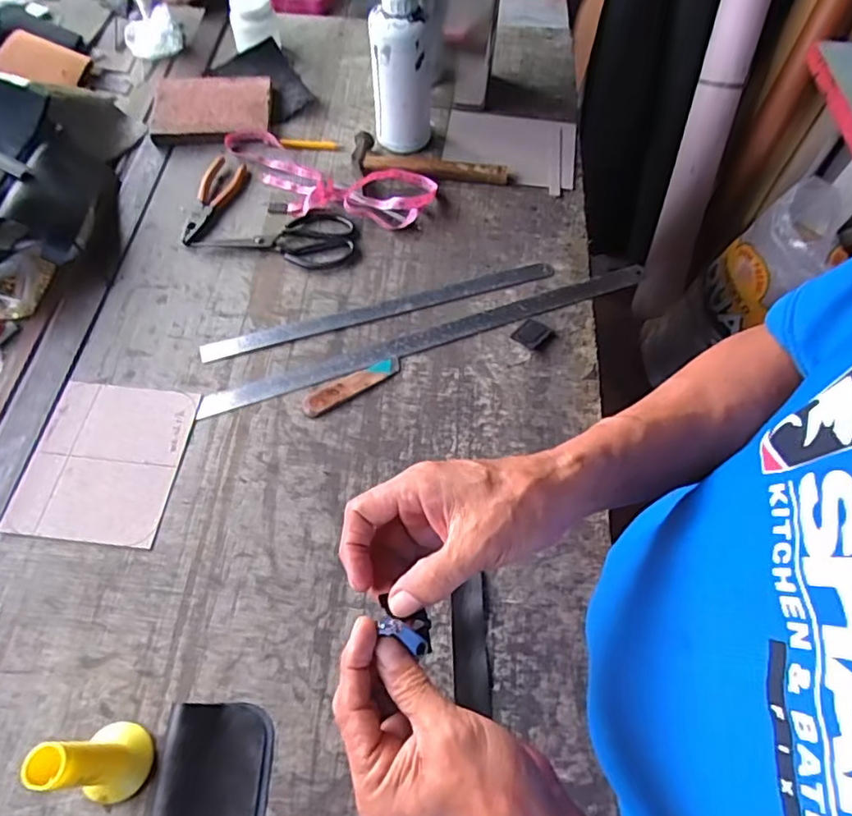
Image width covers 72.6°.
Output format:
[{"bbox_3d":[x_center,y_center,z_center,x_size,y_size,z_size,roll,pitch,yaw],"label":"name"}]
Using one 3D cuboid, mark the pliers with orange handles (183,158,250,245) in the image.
[{"bbox_3d":[-0.312,-0.306,0.846,0.060,0.008,0.164,11,61,5],"label":"pliers with orange handles"}]

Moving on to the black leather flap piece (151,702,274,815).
[{"bbox_3d":[-0.185,0.343,0.490,0.093,0.021,0.166,0,61,-2],"label":"black leather flap piece"}]

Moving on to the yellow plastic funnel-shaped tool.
[{"bbox_3d":[-0.265,0.283,0.461,0.050,0.123,0.058,-4,61,-4],"label":"yellow plastic funnel-shaped tool"}]

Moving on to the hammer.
[{"bbox_3d":[0.006,-0.378,0.888,0.235,0.027,0.075,6,61,1],"label":"hammer"}]

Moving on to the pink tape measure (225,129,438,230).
[{"bbox_3d":[-0.160,-0.340,0.859,0.335,0.031,0.126,20,62,9],"label":"pink tape measure"}]

